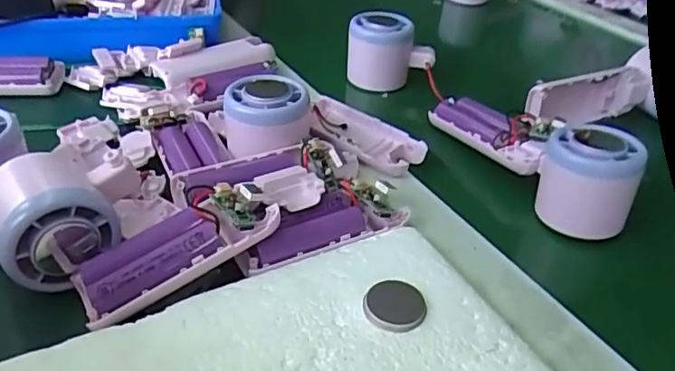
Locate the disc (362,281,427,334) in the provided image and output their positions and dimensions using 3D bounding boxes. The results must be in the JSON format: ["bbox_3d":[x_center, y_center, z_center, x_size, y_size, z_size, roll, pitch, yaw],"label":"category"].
[{"bbox_3d":[0.029,0.058,0.280,0.030,0.004,0.029,2,36,-1],"label":"disc"}]

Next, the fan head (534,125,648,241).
[{"bbox_3d":[0.155,-0.004,0.354,0.054,0.060,0.045,21,40,24],"label":"fan head"}]

